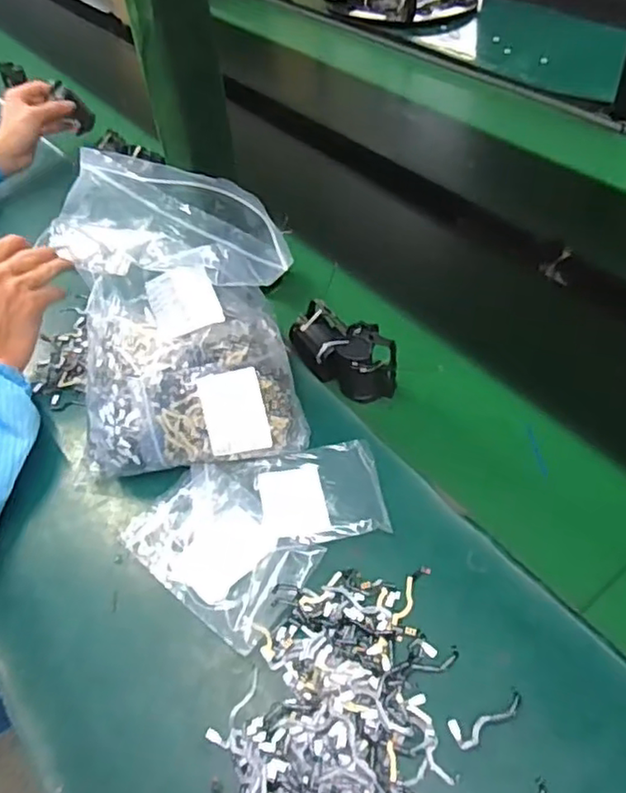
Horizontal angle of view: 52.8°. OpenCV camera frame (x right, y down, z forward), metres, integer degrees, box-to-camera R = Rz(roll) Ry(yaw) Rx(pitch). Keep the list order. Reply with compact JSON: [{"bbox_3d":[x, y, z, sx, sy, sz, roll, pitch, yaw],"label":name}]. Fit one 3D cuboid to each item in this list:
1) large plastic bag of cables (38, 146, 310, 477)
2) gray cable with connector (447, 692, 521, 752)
[{"bbox_3d":[-0.109,-0.061,0.522,0.184,0.195,0.168,-4,50,3],"label":"large plastic bag of cables"},{"bbox_3d":[0.112,0.205,0.399,0.050,0.004,0.018,-19,49,-9],"label":"gray cable with connector"}]

